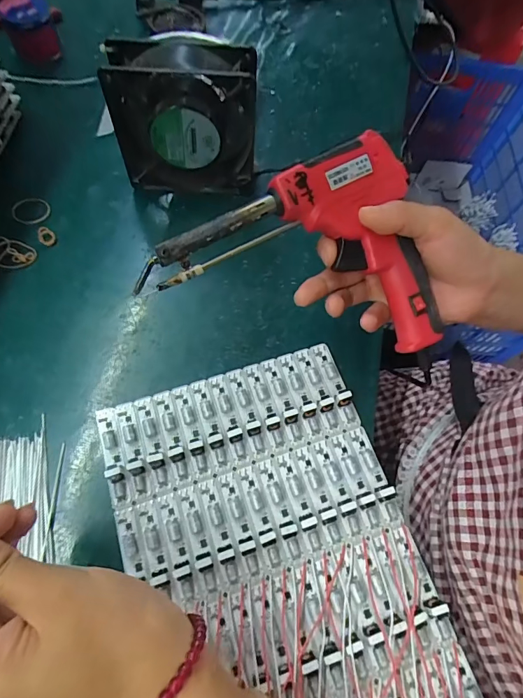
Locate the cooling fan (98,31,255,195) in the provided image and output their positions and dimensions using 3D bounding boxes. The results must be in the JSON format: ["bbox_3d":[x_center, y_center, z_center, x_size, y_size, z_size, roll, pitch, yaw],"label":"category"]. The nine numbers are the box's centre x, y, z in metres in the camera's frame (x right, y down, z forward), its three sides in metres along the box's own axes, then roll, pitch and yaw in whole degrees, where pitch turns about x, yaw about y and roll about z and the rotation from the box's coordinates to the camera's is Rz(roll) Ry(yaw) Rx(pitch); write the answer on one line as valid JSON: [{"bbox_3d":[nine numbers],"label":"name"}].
[{"bbox_3d":[-0.068,-0.196,0.373,0.119,0.139,0.043,0,64,-3],"label":"cooling fan"}]

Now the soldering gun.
[{"bbox_3d":[0.032,-0.077,0.285,0.195,0.073,0.108,8,64,0],"label":"soldering gun"}]

